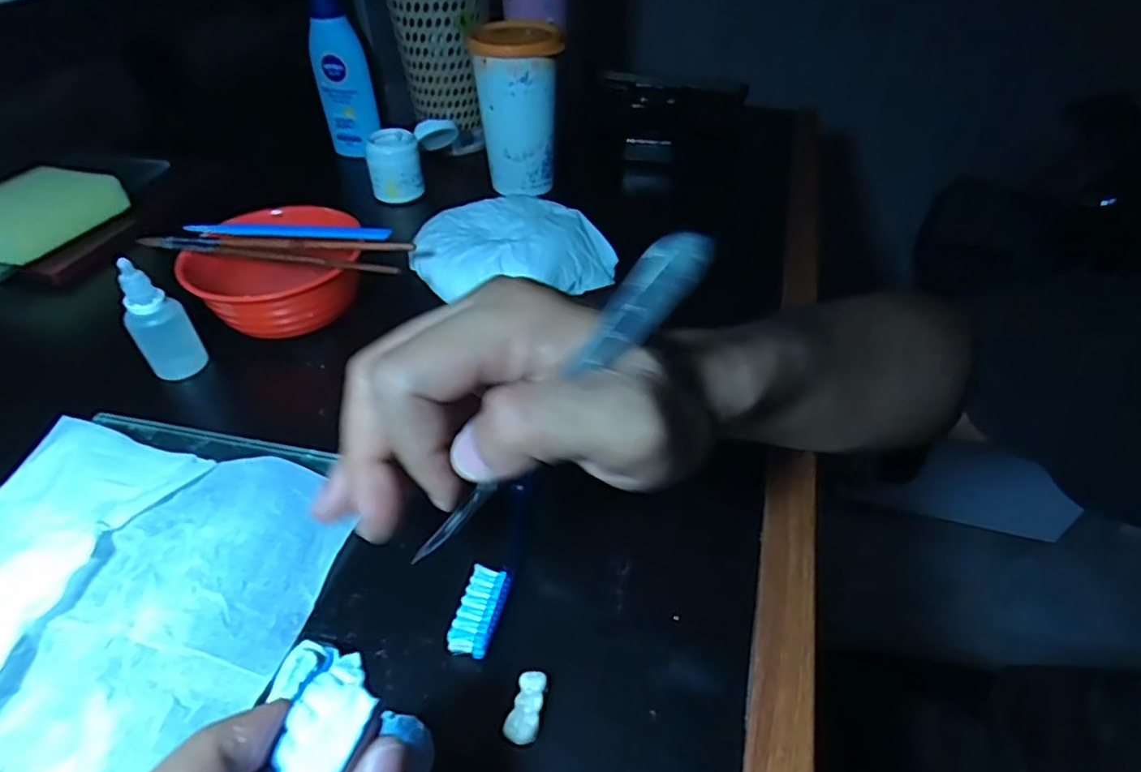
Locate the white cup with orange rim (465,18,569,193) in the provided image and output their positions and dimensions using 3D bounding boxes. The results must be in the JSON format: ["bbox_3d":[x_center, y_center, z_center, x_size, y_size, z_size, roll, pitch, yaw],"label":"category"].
[{"bbox_3d":[-0.043,-0.237,0.537,0.066,0.119,0.071,0,42,0],"label":"white cup with orange rim"}]

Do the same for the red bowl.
[{"bbox_3d":[-0.190,-0.074,0.405,0.106,0.043,0.085,-9,43,-10],"label":"red bowl"}]

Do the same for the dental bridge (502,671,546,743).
[{"bbox_3d":[-0.017,0.122,0.238,0.012,0.007,0.024,9,43,9],"label":"dental bridge"}]

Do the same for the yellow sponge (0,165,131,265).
[{"bbox_3d":[-0.408,-0.133,0.478,0.075,0.028,0.111,18,45,18],"label":"yellow sponge"}]

